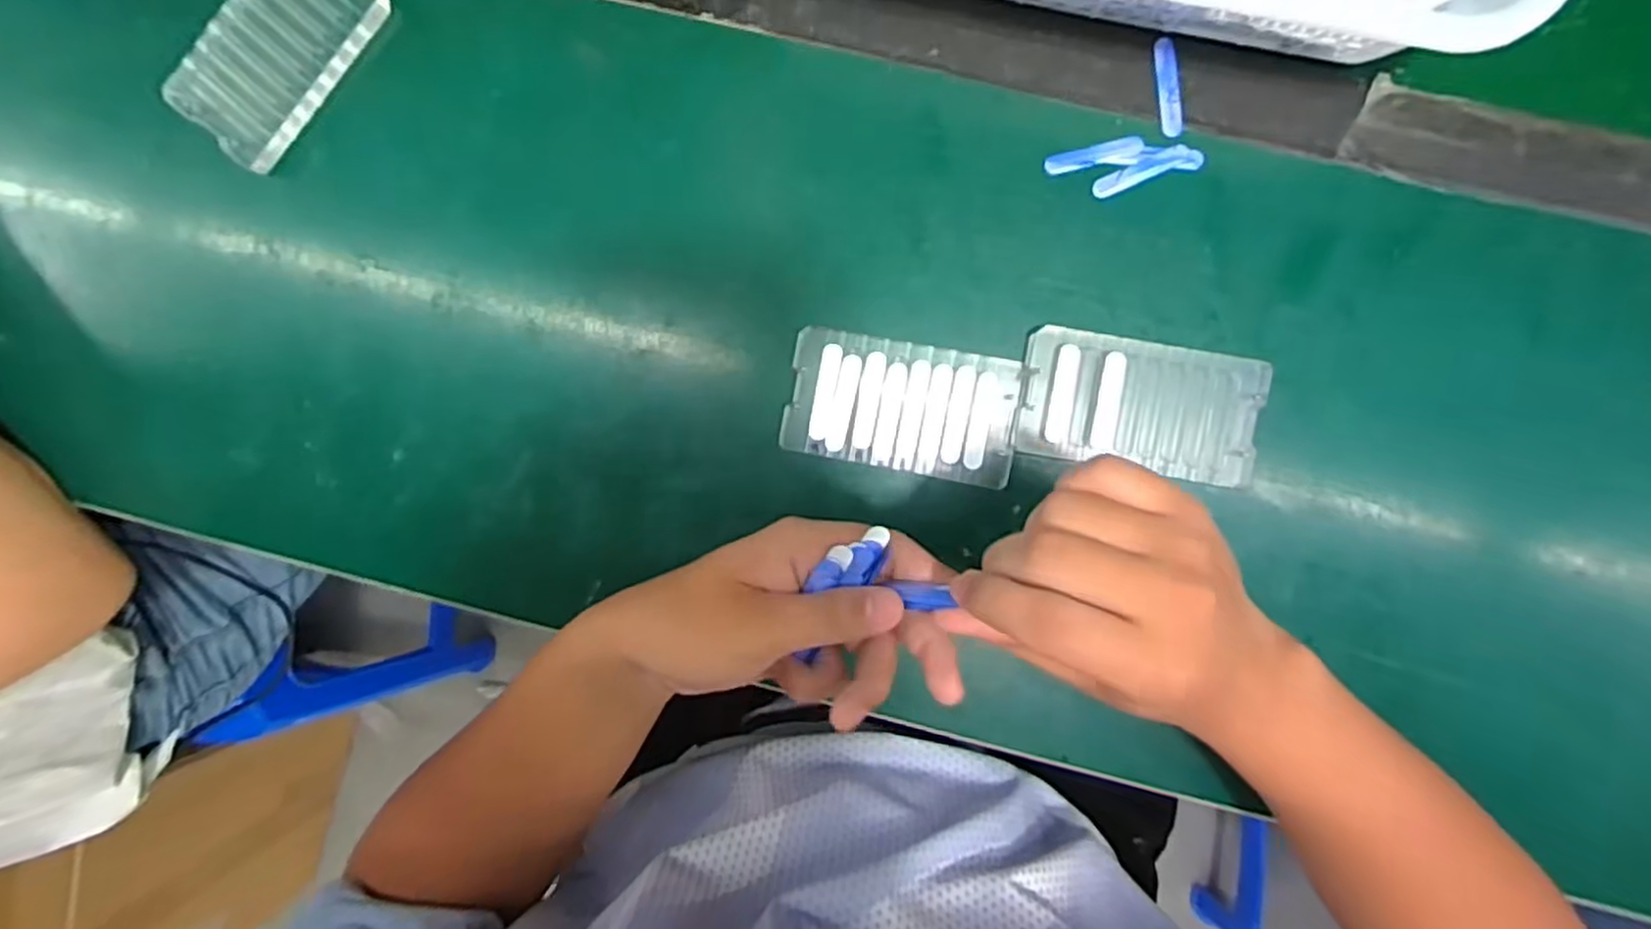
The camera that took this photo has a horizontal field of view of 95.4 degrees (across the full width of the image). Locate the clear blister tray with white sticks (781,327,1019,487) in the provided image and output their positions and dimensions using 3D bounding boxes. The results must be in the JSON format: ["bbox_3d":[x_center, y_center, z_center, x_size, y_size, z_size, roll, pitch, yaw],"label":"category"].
[{"bbox_3d":[0.041,-0.031,0.404,0.120,0.012,0.068,11,92,4],"label":"clear blister tray with white sticks"}]

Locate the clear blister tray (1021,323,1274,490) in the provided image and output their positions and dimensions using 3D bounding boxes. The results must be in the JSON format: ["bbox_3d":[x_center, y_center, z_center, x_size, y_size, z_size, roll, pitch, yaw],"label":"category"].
[{"bbox_3d":[0.165,-0.030,0.396,0.122,0.011,0.066,10,92,4],"label":"clear blister tray"}]

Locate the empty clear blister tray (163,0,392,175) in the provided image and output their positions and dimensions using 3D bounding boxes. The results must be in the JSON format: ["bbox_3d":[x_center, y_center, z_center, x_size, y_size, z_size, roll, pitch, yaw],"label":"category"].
[{"bbox_3d":[-0.303,-0.230,0.413,0.065,0.019,0.121,43,94,2],"label":"empty clear blister tray"}]

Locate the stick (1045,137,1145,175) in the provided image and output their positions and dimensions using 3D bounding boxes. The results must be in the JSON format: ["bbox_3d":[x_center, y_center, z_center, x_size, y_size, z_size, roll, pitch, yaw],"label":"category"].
[{"bbox_3d":[0.142,-0.163,0.395,0.051,0.004,0.011,-13,91,4],"label":"stick"}]

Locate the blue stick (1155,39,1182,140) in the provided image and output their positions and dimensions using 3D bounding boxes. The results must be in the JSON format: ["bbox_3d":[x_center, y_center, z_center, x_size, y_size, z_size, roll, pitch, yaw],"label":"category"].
[{"bbox_3d":[0.180,-0.197,0.392,0.010,0.004,0.050,-6,91,4],"label":"blue stick"}]

